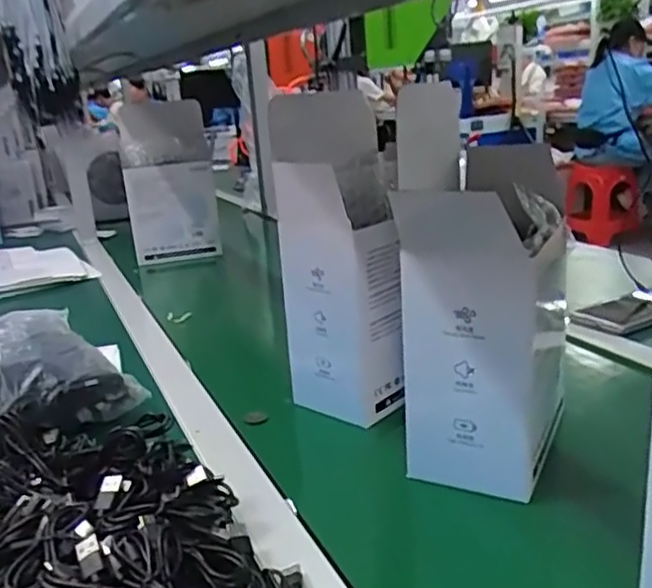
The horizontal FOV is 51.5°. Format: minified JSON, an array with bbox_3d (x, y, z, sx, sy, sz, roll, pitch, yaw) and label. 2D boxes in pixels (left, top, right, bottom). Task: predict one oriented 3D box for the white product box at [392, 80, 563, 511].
[{"bbox_3d":[0.118,-0.005,0.517,0.107,0.271,0.131,6,21,26],"label":"white product box"}]

